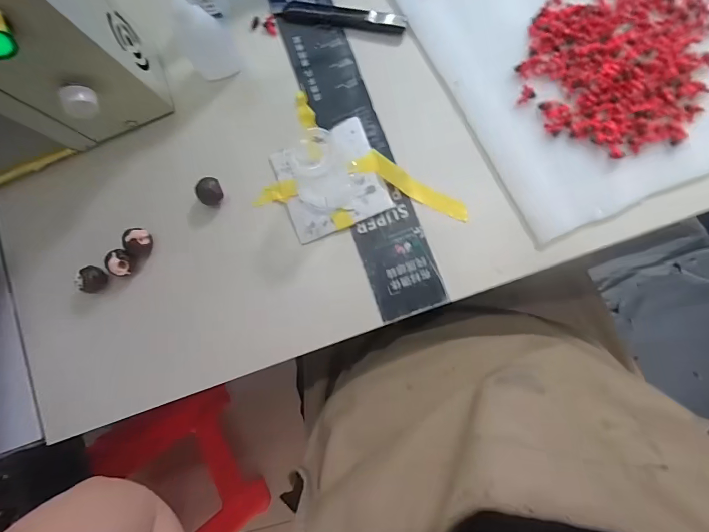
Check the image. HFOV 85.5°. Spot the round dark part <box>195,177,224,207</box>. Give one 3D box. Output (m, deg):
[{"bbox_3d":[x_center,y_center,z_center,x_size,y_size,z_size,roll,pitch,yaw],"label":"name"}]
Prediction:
[{"bbox_3d":[-0.132,-0.068,0.356,0.024,0.022,0.024,-1,85,9],"label":"round dark part"}]

